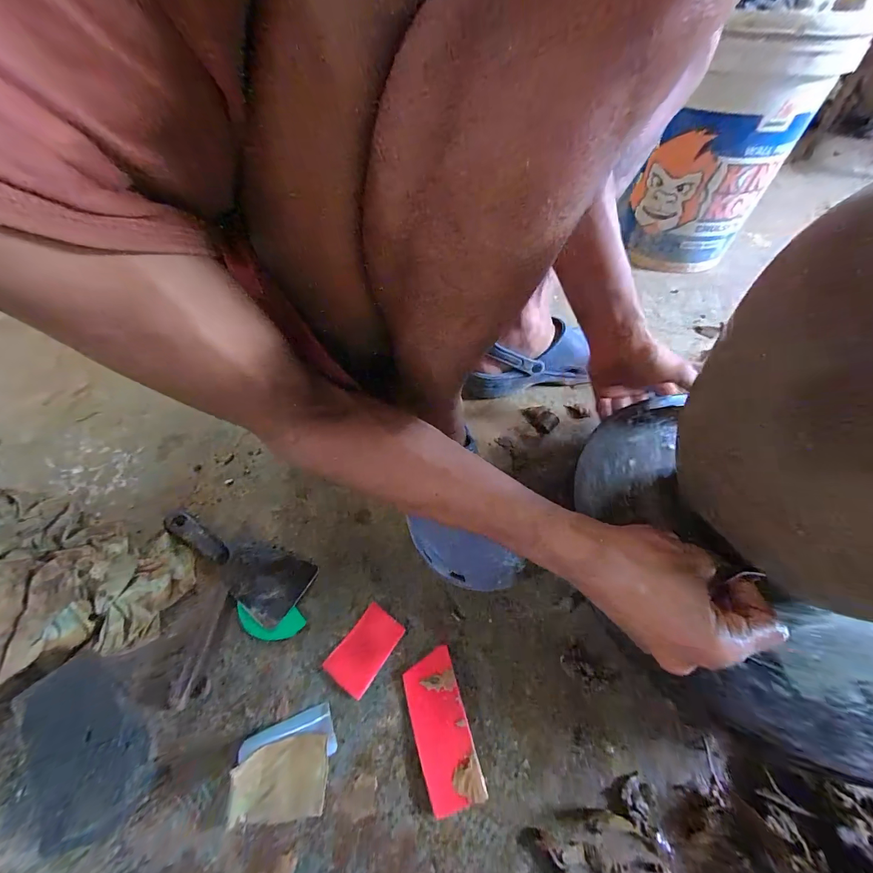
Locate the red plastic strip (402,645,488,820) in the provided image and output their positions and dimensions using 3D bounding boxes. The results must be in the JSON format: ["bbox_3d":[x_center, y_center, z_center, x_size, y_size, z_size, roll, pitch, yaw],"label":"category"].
[{"bbox_3d":[0.003,0.256,0.327,0.047,0.006,0.111,-14,52,-8],"label":"red plastic strip"}]

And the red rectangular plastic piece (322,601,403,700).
[{"bbox_3d":[-0.071,0.210,0.366,0.047,0.004,0.072,30,58,22],"label":"red rectangular plastic piece"}]

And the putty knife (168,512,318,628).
[{"bbox_3d":[-0.236,0.137,0.415,0.190,0.021,0.068,20,55,15],"label":"putty knife"}]

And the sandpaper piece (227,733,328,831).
[{"bbox_3d":[-0.127,0.278,0.296,0.071,0.012,0.053,0,75,-13],"label":"sandpaper piece"}]

